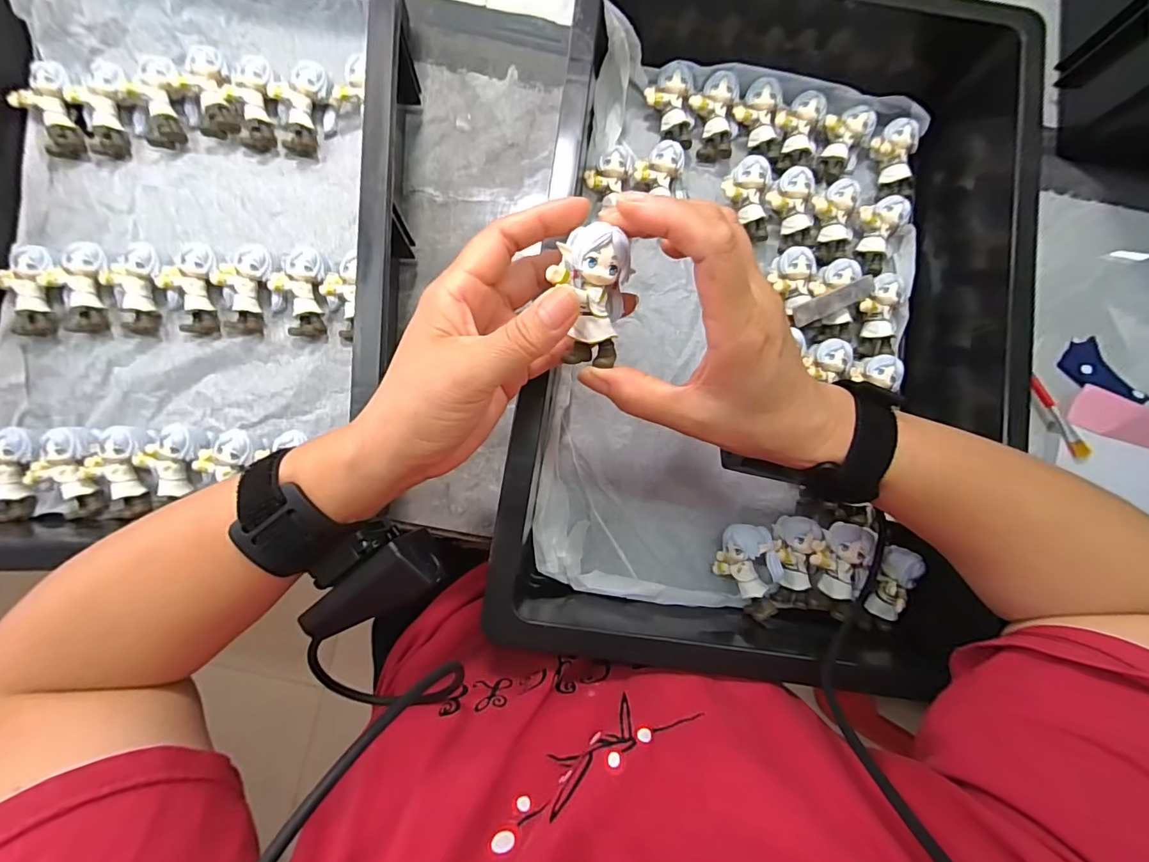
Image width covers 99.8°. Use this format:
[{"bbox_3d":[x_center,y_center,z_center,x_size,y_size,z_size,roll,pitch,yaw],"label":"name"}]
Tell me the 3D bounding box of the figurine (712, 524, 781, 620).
[{"bbox_3d":[0.121,0.096,0.341,0.039,0.032,0.059,12,85,-2],"label":"figurine"}]

